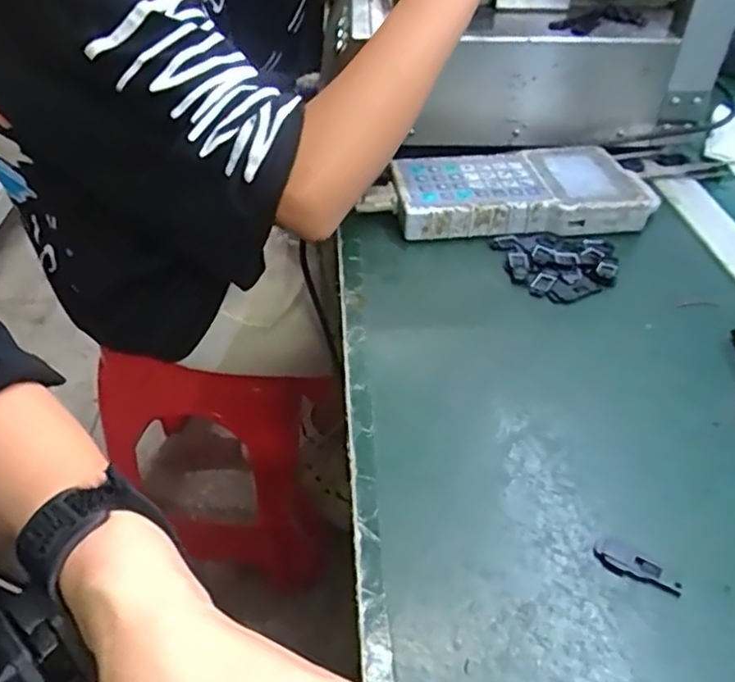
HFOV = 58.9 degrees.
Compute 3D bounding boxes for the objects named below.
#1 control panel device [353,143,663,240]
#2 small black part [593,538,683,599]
[{"bbox_3d":[0.122,-0.126,0.566,0.255,0.036,0.111,-6,41,-9],"label":"control panel device"},{"bbox_3d":[0.130,0.108,0.312,0.040,0.004,0.018,24,46,24],"label":"small black part"}]

